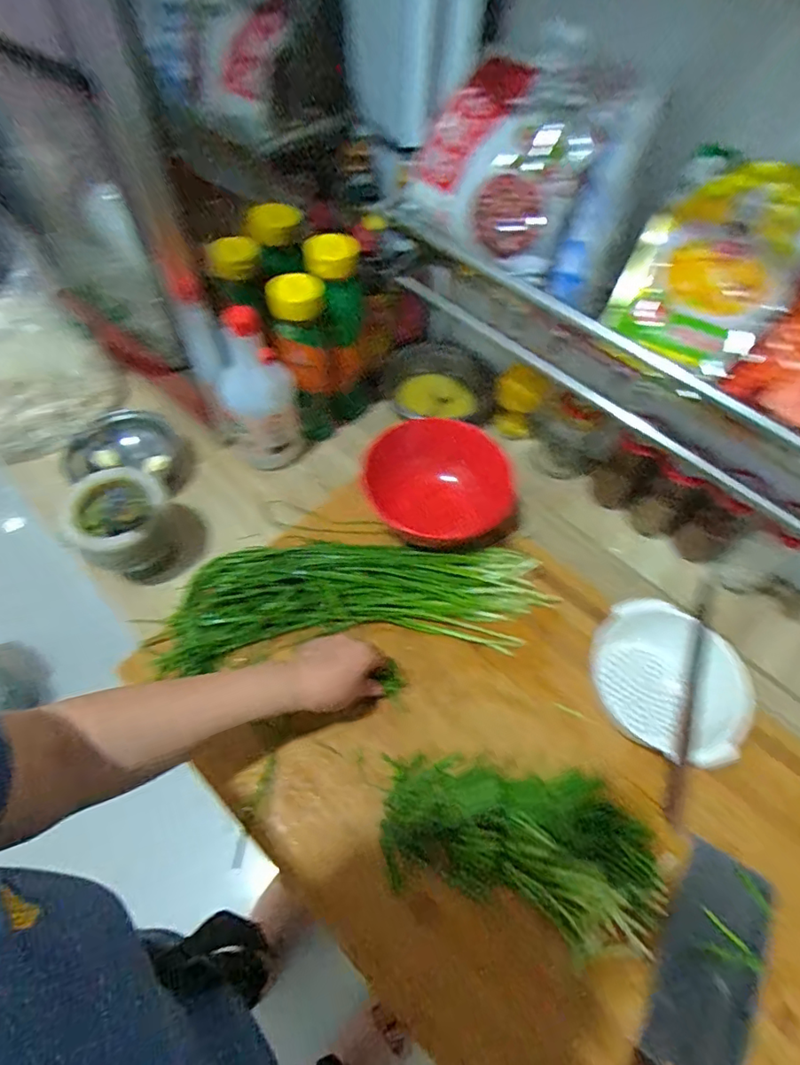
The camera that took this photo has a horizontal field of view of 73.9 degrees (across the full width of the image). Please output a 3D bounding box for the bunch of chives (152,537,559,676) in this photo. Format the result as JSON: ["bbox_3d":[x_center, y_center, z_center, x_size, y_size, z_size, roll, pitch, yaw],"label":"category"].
[{"bbox_3d":[-0.049,0.068,0.608,0.433,0.045,0.154,-3,58,-4],"label":"bunch of chives"}]

